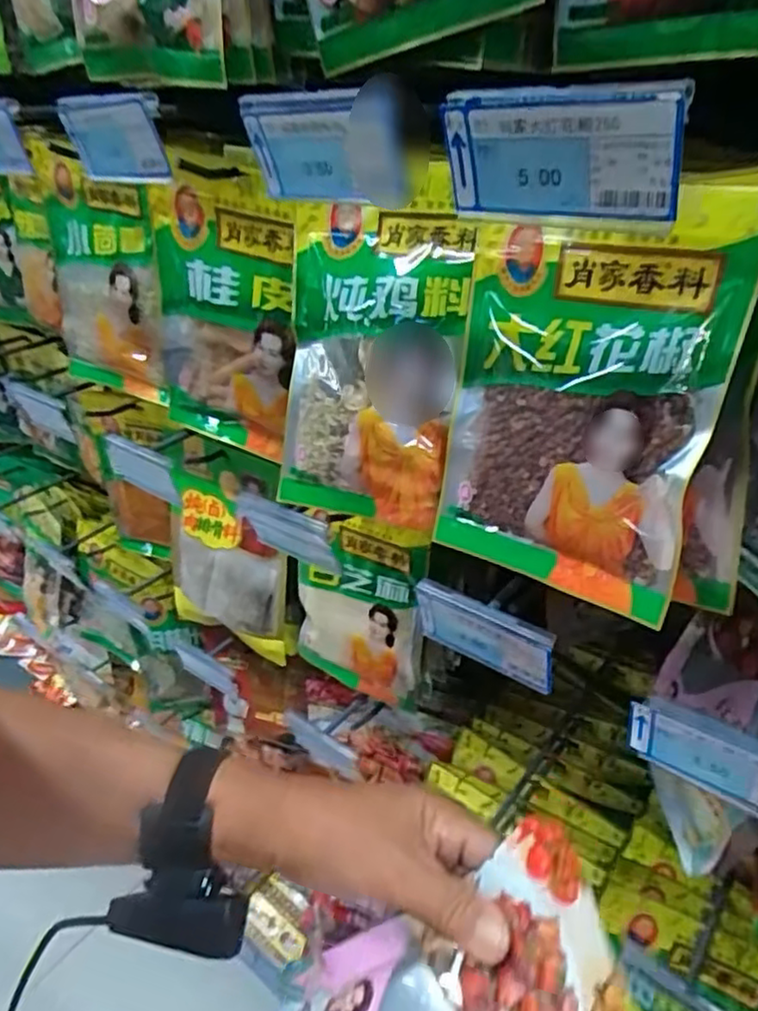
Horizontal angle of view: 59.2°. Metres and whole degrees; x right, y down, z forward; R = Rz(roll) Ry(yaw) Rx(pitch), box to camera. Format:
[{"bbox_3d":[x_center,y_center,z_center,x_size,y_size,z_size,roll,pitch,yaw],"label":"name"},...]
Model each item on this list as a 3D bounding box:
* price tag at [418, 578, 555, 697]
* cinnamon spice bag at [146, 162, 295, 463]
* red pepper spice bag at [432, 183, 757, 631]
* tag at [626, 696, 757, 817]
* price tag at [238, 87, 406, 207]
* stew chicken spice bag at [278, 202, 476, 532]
[{"bbox_3d":[0.057,0.072,0.371,0.083,0.045,0.006,22,41,31],"label":"price tag"},{"bbox_3d":[-0.112,-0.134,0.483,0.126,0.186,0.040,26,43,35],"label":"cinnamon spice bag"},{"bbox_3d":[0.085,-0.046,0.301,0.123,0.173,0.016,22,24,37],"label":"red pepper spice bag"},{"bbox_3d":[0.157,0.117,0.300,0.087,0.043,0.006,20,40,29],"label":"tag"},{"bbox_3d":[-0.022,-0.155,0.290,0.085,0.046,0.009,19,59,31],"label":"price tag"},{"bbox_3d":[-0.007,-0.072,0.368,0.110,0.167,0.023,15,20,28],"label":"stew chicken spice bag"}]

